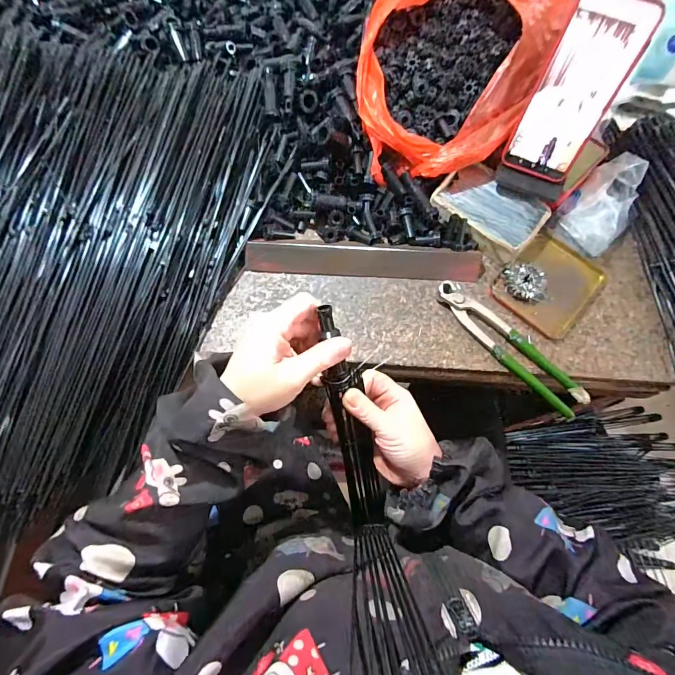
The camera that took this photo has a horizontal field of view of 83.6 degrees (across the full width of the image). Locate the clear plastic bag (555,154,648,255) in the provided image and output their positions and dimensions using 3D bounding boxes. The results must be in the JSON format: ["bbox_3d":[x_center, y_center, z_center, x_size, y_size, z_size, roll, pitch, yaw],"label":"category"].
[{"bbox_3d":[0.334,-0.165,0.472,0.121,0.051,0.077,-42,76,-13],"label":"clear plastic bag"}]

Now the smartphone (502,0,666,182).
[{"bbox_3d":[0.249,-0.257,0.398,0.083,0.164,0.011,23,41,10],"label":"smartphone"}]

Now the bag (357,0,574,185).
[{"bbox_3d":[0.135,-0.334,0.447,0.195,0.153,0.261,24,73,8],"label":"bag"}]

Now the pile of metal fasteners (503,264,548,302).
[{"bbox_3d":[0.231,-0.068,0.464,0.049,0.015,0.047,0,71,0],"label":"pile of metal fasteners"}]

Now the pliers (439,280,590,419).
[{"bbox_3d":[0.195,0.008,0.434,0.039,0.017,0.198,-40,76,-12],"label":"pliers"}]

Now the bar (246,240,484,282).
[{"bbox_3d":[0.033,-0.096,0.470,0.287,0.026,0.035,3,71,1],"label":"bar"}]

